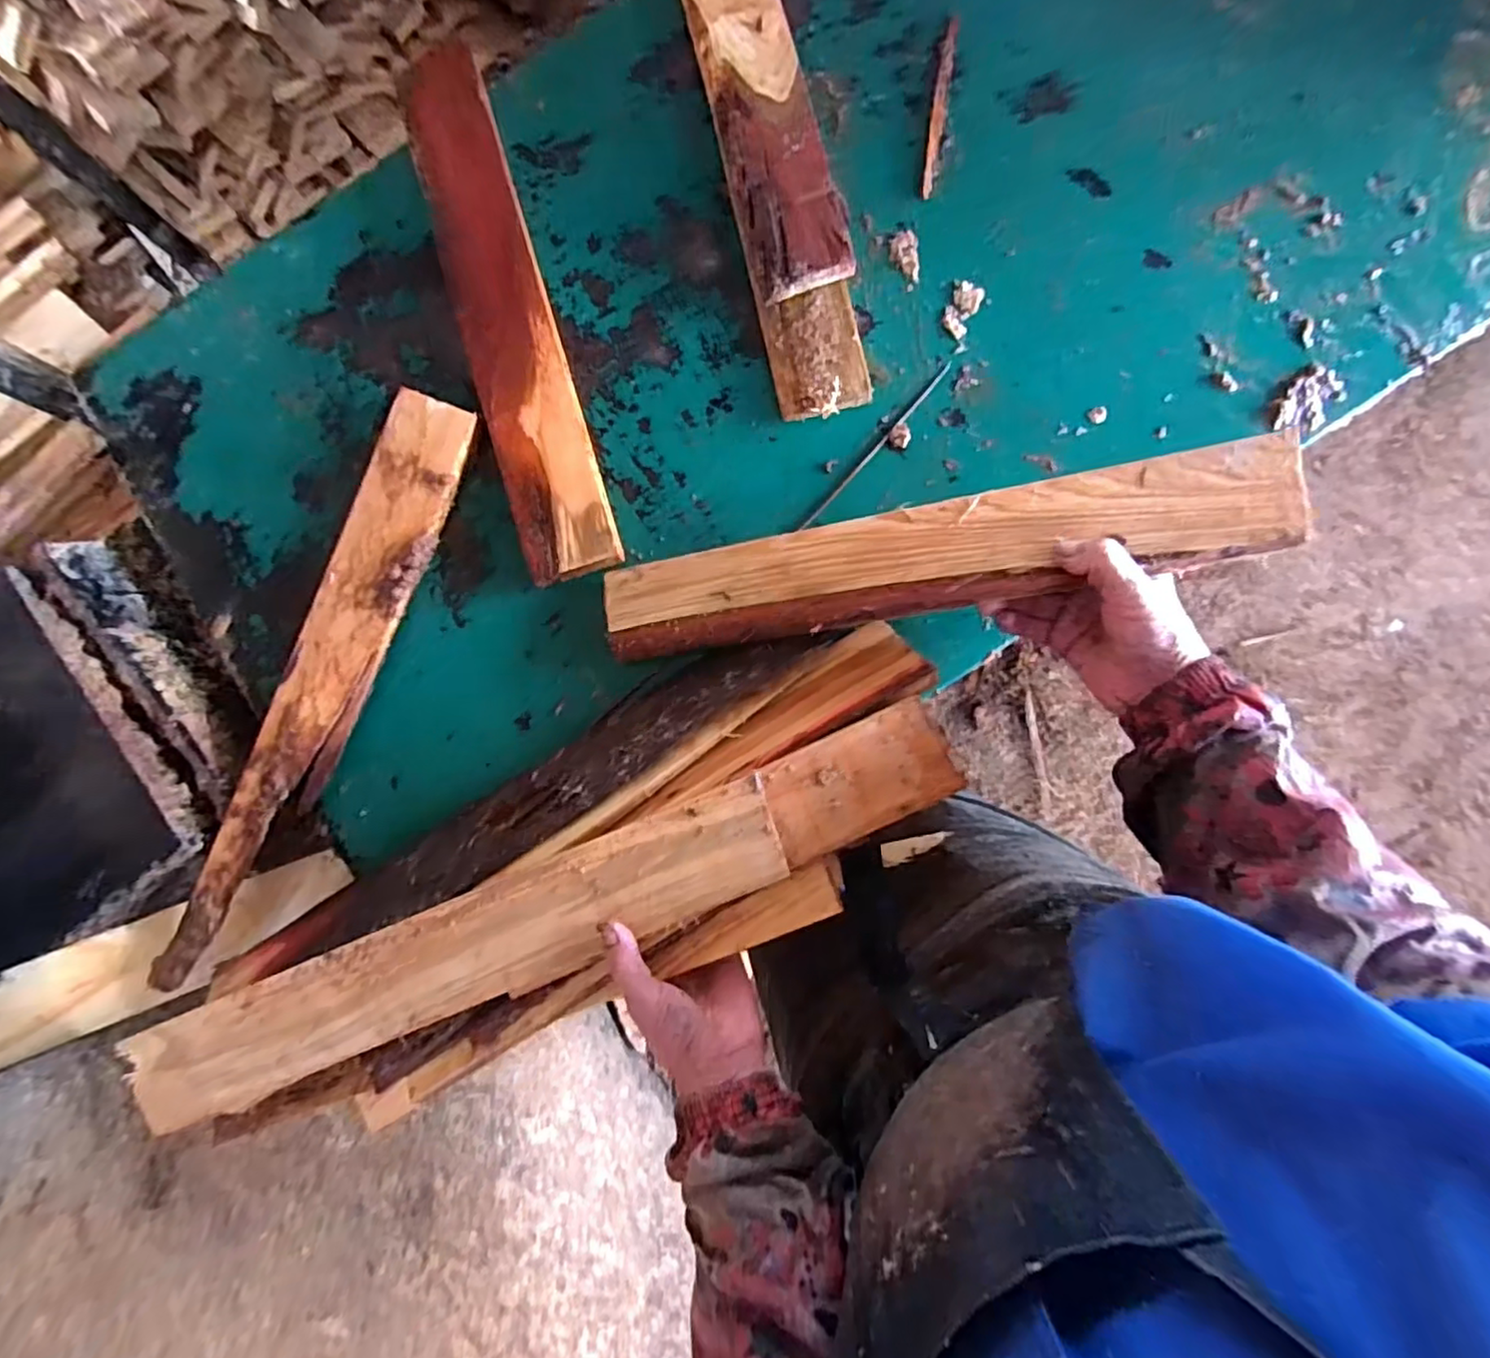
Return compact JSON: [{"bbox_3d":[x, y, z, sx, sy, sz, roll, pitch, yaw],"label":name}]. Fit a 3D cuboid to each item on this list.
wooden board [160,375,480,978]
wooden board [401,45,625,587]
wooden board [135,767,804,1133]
[{"bbox_3d":[-0.339,0.007,0.512,0.072,0.022,0.490,22,85,6],"label":"wooden board"},{"bbox_3d":[-0.199,-0.304,0.534,0.074,0.031,0.462,-17,83,1],"label":"wooden board"},{"bbox_3d":[-0.198,0.194,0.447,0.469,0.022,0.076,-23,83,3],"label":"wooden board"}]

